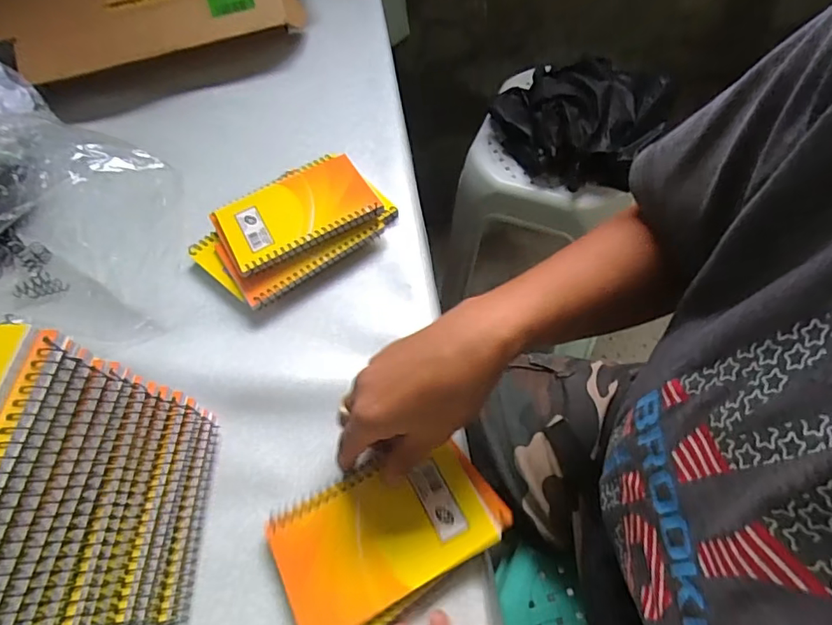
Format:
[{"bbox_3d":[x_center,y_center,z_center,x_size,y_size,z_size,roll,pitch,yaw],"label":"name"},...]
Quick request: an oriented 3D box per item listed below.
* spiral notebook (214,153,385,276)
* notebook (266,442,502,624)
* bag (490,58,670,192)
[{"bbox_3d":[-0.104,-0.090,0.441,0.128,0.011,0.084,-27,60,-10],"label":"spiral notebook"},{"bbox_3d":[-0.024,0.137,0.320,0.129,0.008,0.080,-26,61,-11],"label":"notebook"},{"bbox_3d":[0.249,-0.280,0.759,0.237,0.093,0.183,-8,59,0],"label":"bag"}]

